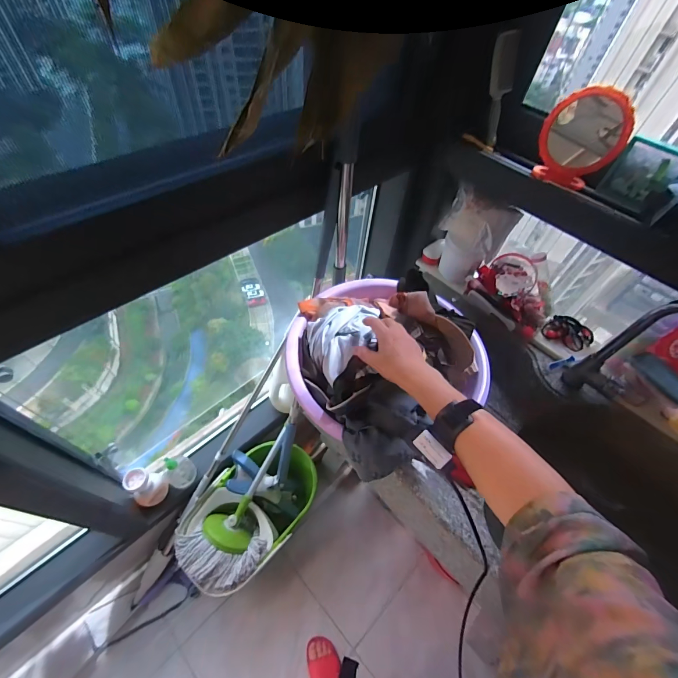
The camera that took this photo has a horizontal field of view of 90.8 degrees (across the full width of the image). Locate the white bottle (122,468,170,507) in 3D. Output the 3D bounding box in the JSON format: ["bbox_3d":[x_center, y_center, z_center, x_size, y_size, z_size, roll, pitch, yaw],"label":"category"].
[{"bbox_3d":[-0.575,0.438,0.993,0.080,0.141,0.094,21,56,10],"label":"white bottle"}]

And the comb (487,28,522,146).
[{"bbox_3d":[0.352,-0.540,0.731,0.049,0.196,0.015,15,39,24],"label":"comb"}]

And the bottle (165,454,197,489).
[{"bbox_3d":[-0.509,0.410,1.055,0.081,0.135,0.085,2,55,-3],"label":"bottle"}]

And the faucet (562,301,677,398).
[{"bbox_3d":[0.626,0.067,0.661,0.074,0.319,0.200,-10,56,-12],"label":"faucet"}]

